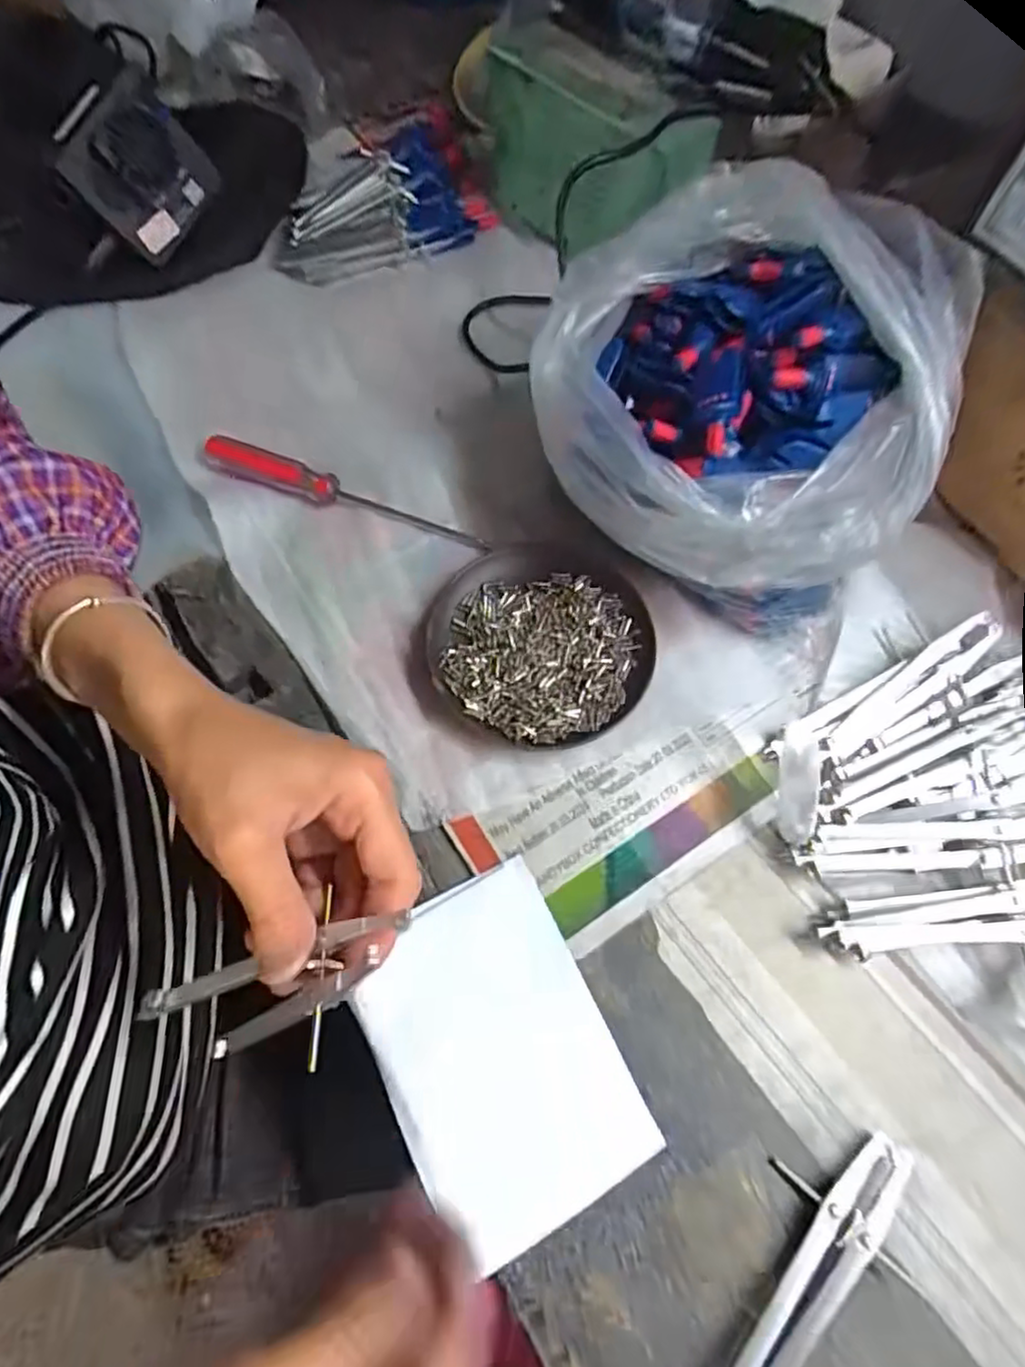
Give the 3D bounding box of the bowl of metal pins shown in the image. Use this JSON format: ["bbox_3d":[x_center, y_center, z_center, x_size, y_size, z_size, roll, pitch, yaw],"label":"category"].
[{"bbox_3d":[0.015,-0.020,0.364,0.116,0.018,0.111,0,66,0],"label":"bowl of metal pins"}]

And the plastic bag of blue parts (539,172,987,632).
[{"bbox_3d":[0.108,-0.139,0.350,0.198,0.136,0.163,23,69,10],"label":"plastic bag of blue parts"}]

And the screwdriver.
[{"bbox_3d":[-0.100,-0.116,0.403,0.179,0.027,0.015,17,68,8],"label":"screwdriver"}]

